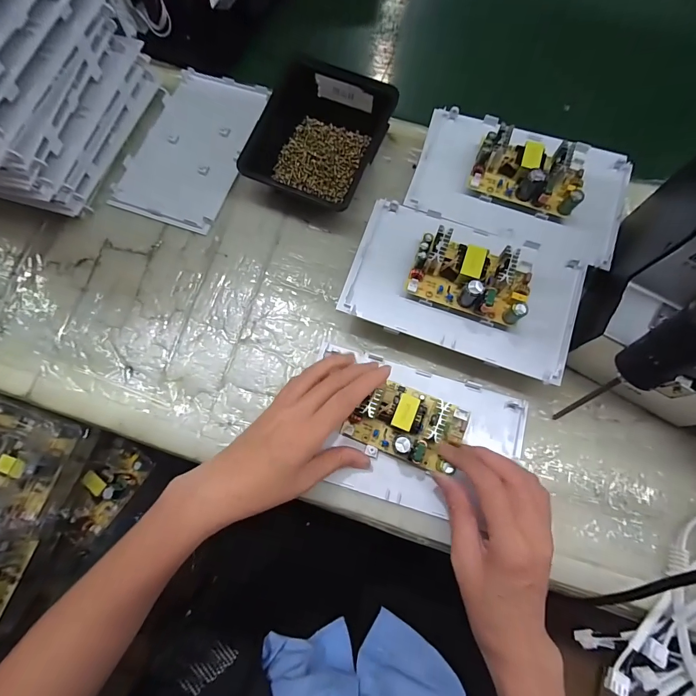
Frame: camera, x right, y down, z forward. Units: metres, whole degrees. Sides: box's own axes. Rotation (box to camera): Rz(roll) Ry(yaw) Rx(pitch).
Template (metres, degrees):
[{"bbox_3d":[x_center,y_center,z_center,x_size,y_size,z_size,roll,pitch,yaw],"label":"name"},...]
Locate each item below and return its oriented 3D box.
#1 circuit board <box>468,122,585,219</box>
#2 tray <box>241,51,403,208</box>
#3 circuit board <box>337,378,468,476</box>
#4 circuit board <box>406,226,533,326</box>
[{"bbox_3d":[0.168,-0.164,0.355,0.102,0.035,0.057,18,73,5],"label":"circuit board"},{"bbox_3d":[-0.030,-0.214,0.402,0.128,0.067,0.141,28,75,8],"label":"tray"},{"bbox_3d":[0.053,0.064,0.325,0.090,0.032,0.060,24,75,7],"label":"circuit board"},{"bbox_3d":[0.106,-0.061,0.325,0.099,0.035,0.055,19,73,6],"label":"circuit board"}]

